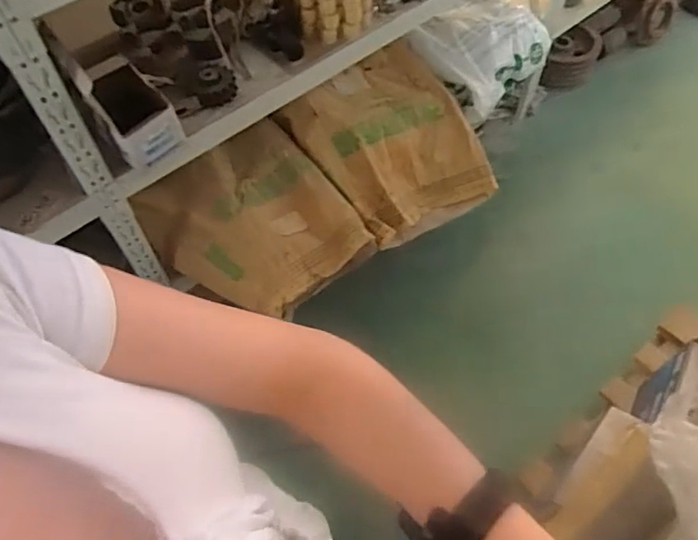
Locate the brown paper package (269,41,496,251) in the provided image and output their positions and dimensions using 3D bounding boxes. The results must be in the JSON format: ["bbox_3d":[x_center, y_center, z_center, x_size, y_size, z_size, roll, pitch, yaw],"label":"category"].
[{"bbox_3d":[0.124,-0.304,1.440,0.421,0.127,0.485,-43,105,-18],"label":"brown paper package"}]

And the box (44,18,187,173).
[{"bbox_3d":[-0.376,-0.293,0.914,0.122,0.199,0.160,-32,62,-18],"label":"box"}]

